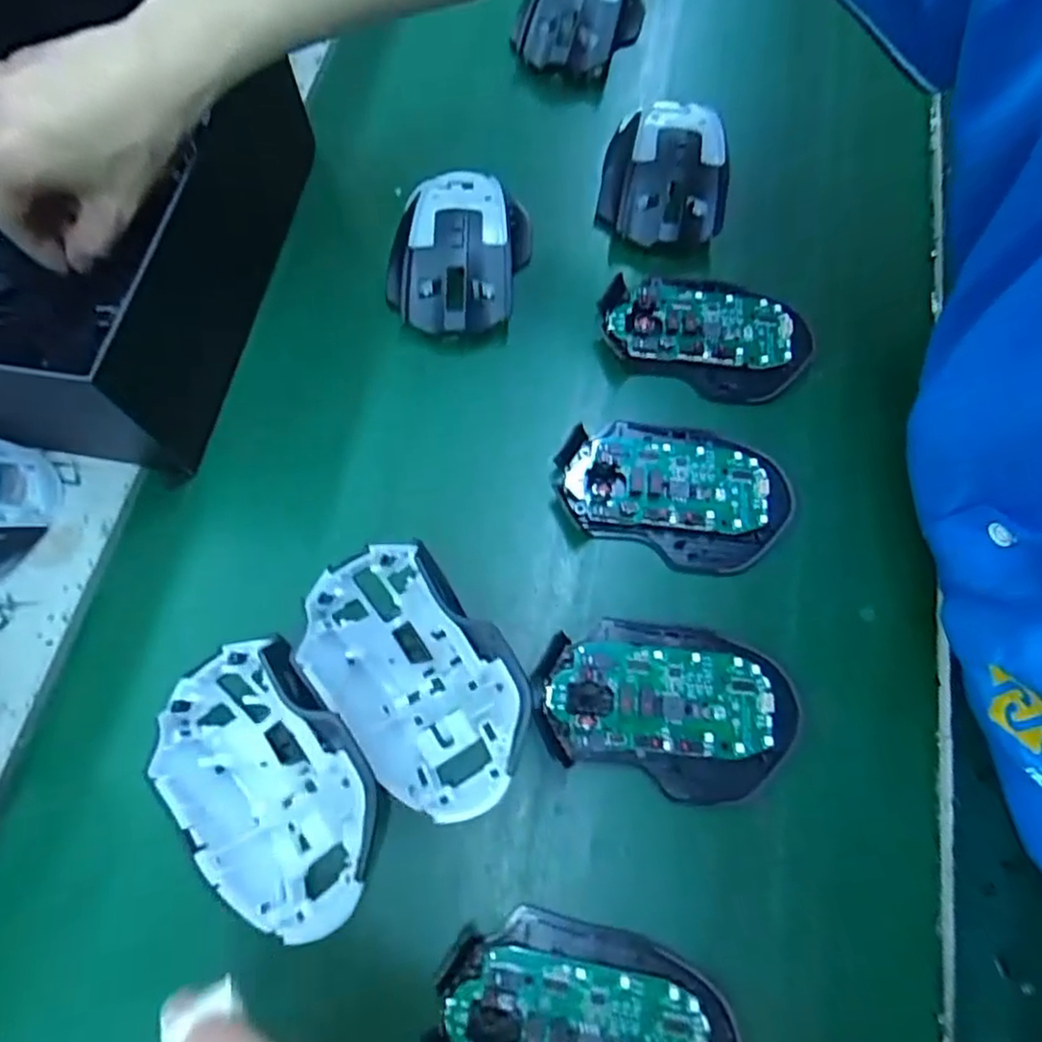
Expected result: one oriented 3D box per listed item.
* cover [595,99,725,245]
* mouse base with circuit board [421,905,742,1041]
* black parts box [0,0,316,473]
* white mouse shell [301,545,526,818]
[{"bbox_3d":[0.084,-0.205,0.381,0.070,0.032,0.090,7,70,3],"label":"cover"},{"bbox_3d":[0.025,0.198,0.249,0.114,0.015,0.072,13,70,5],"label":"mouse base with circuit board"},{"bbox_3d":[-0.232,-0.159,0.333,0.181,0.088,0.223,9,70,4],"label":"black parts box"},{"bbox_3d":[-0.044,0.065,0.276,0.077,0.035,0.115,-40,74,-13],"label":"white mouse shell"}]

